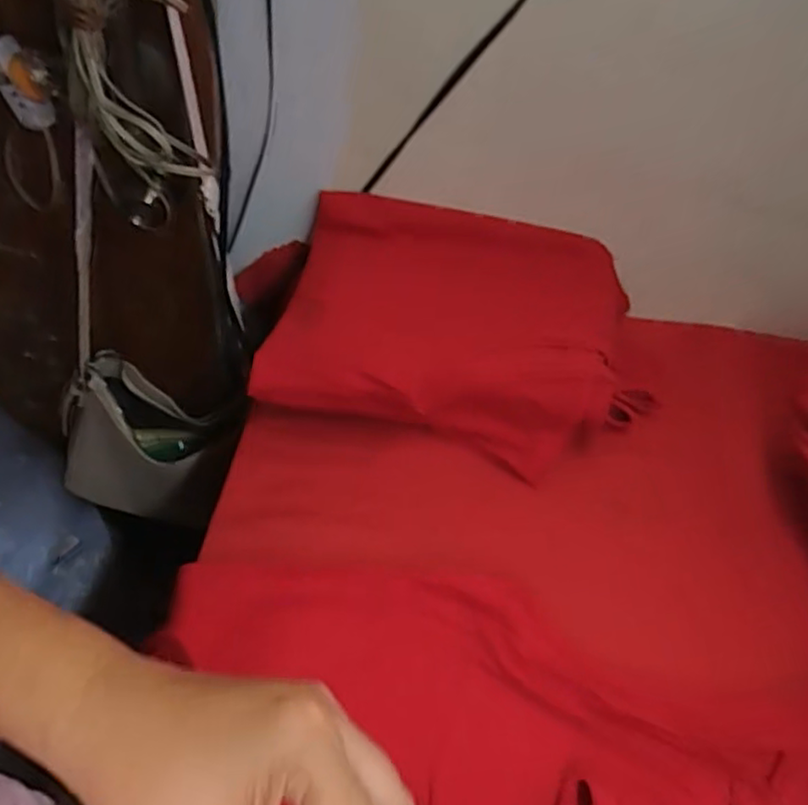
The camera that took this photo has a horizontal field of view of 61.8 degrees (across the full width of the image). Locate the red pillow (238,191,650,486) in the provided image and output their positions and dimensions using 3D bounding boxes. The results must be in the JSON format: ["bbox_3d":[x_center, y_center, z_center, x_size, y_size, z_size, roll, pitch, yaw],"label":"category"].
[{"bbox_3d":[0.066,-0.090,0.725,0.373,0.097,0.298,10,48,5],"label":"red pillow"}]

